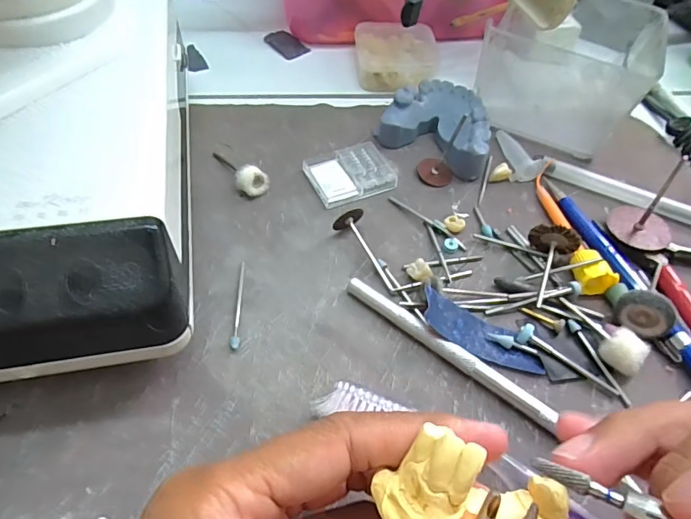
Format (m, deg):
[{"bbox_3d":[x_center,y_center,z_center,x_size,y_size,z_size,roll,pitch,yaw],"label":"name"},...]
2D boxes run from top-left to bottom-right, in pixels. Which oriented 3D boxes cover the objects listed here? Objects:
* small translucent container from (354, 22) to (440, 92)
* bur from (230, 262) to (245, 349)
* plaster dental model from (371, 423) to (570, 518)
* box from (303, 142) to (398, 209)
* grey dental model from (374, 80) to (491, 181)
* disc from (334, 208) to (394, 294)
[{"bbox_3d":[0.036,-0.142,0.340,0.056,0.018,0.058,-1,54,-5],"label":"small translucent container"},{"bbox_3d":[-0.048,0.019,0.221,0.004,0.004,0.046,1,54,-4],"label":"bur"},{"bbox_3d":[0.035,0.063,0.116,0.051,0.017,0.029,29,56,3],"label":"plaster dental model"},{"bbox_3d":[0.004,-0.048,0.274,0.047,0.008,0.034,-22,59,-20],"label":"box"},{"bbox_3d":[0.060,-0.081,0.292,0.063,0.023,0.052,30,57,16],"label":"grey dental model"},{"bbox_3d":[0.008,-0.003,0.238,0.016,0.012,0.045,-14,56,-15],"label":"disc"}]

